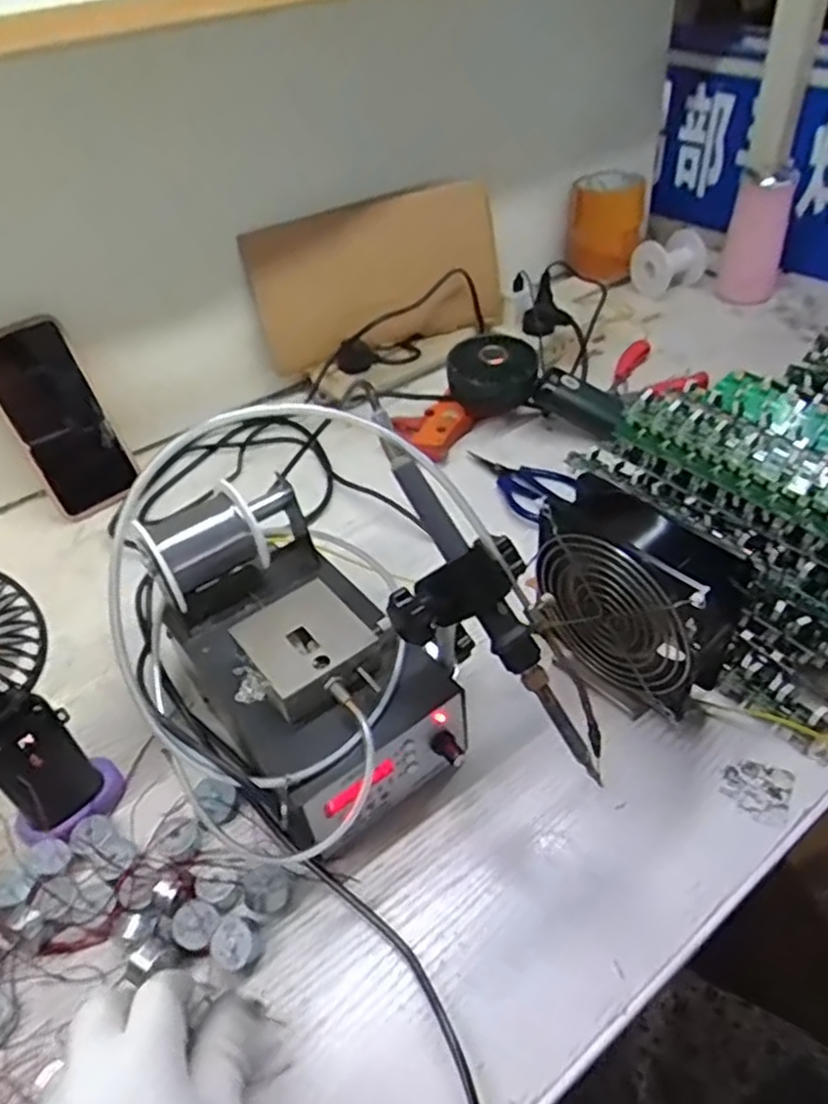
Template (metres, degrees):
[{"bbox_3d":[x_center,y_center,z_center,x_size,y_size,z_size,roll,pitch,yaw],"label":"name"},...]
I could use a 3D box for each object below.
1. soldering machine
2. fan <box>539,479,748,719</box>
[{"bbox_3d":[-0.069,0.063,0.447,0.131,0.129,0.194,-27,48,-22],"label":"soldering machine"},{"bbox_3d":[0.133,0.033,0.447,0.043,0.129,0.119,-36,51,-28],"label":"fan"}]

